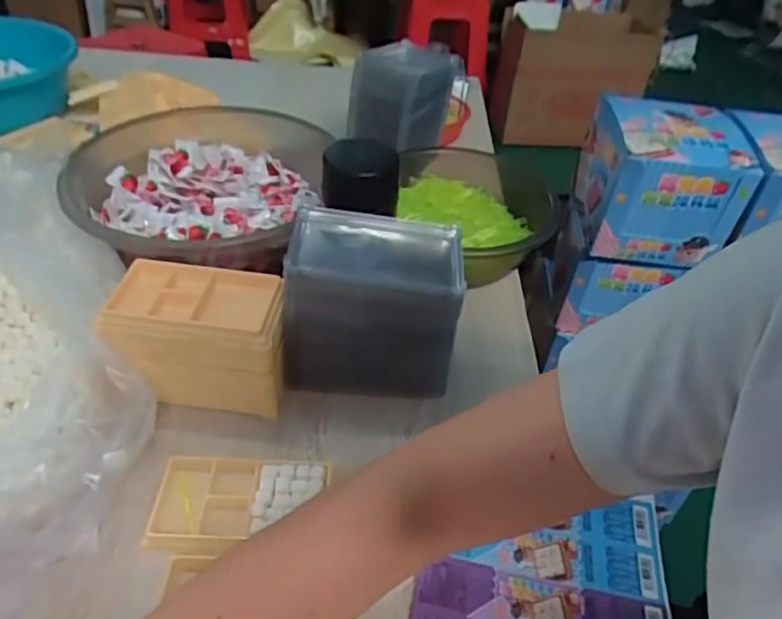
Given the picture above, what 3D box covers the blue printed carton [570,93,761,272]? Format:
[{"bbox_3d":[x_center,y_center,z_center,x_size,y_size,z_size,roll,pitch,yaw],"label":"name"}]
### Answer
[{"bbox_3d":[0.314,-0.157,0.741,0.150,0.128,0.173,7,40,2],"label":"blue printed carton"}]

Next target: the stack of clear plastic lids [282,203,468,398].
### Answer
[{"bbox_3d":[-0.017,-0.002,0.537,0.139,0.130,0.086,4,40,-4],"label":"stack of clear plastic lids"}]

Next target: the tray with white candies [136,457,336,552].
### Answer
[{"bbox_3d":[-0.114,0.145,0.466,0.124,0.020,0.075,4,40,-4],"label":"tray with white candies"}]

